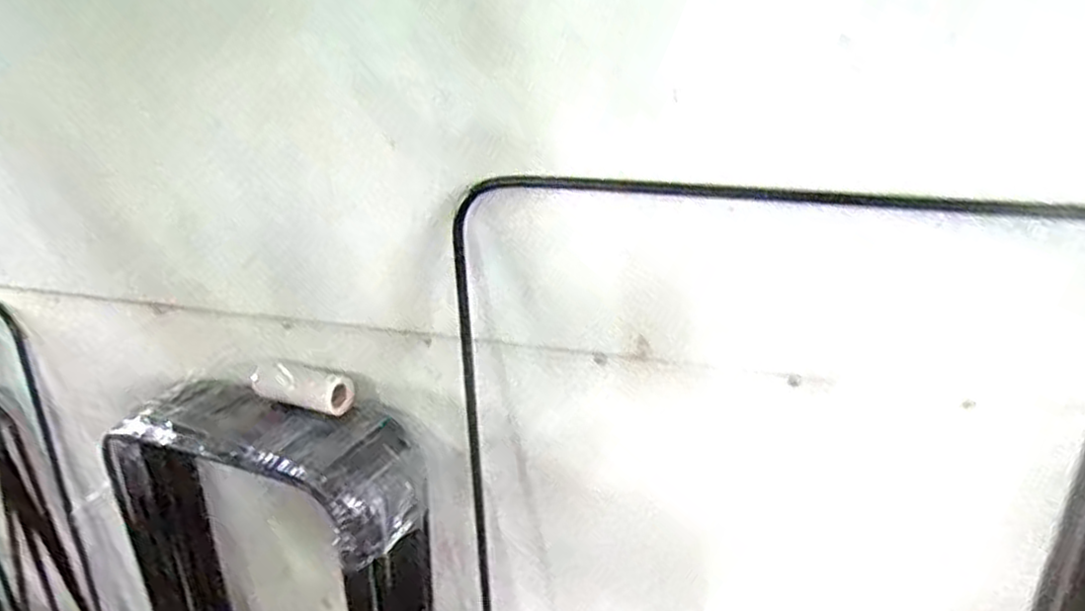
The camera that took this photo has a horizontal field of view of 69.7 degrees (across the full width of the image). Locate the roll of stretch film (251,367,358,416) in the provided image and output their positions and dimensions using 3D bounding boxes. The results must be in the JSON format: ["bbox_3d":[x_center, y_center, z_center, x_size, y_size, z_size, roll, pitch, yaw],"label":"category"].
[{"bbox_3d":[-0.253,0.083,0.828,0.128,0.034,0.043,12,35,29],"label":"roll of stretch film"}]

